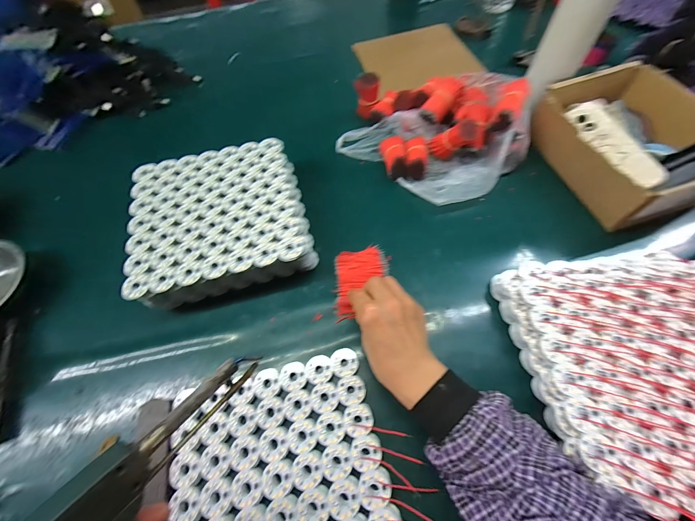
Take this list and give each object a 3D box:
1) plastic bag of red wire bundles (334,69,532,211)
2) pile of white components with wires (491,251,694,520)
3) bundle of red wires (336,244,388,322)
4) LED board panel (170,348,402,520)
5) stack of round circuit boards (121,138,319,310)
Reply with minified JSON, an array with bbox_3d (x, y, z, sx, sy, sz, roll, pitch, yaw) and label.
[{"bbox_3d":[0.141,-0.229,0.484,0.292,0.083,0.234,30,68,18],"label":"plastic bag of red wire bundles"},{"bbox_3d":[0.326,0.111,0.306,0.257,0.055,0.252,-6,62,1],"label":"pile of white components with wires"},{"bbox_3d":[0.020,0.026,0.396,0.070,0.019,0.101,-2,62,3],"label":"bundle of red wires"},{"bbox_3d":[-0.066,0.221,0.297,0.206,0.014,0.208,-15,62,-4],"label":"LED board panel"},{"bbox_3d":[-0.179,-0.059,0.423,0.220,0.066,0.210,-16,63,-5],"label":"stack of round circuit boards"}]

